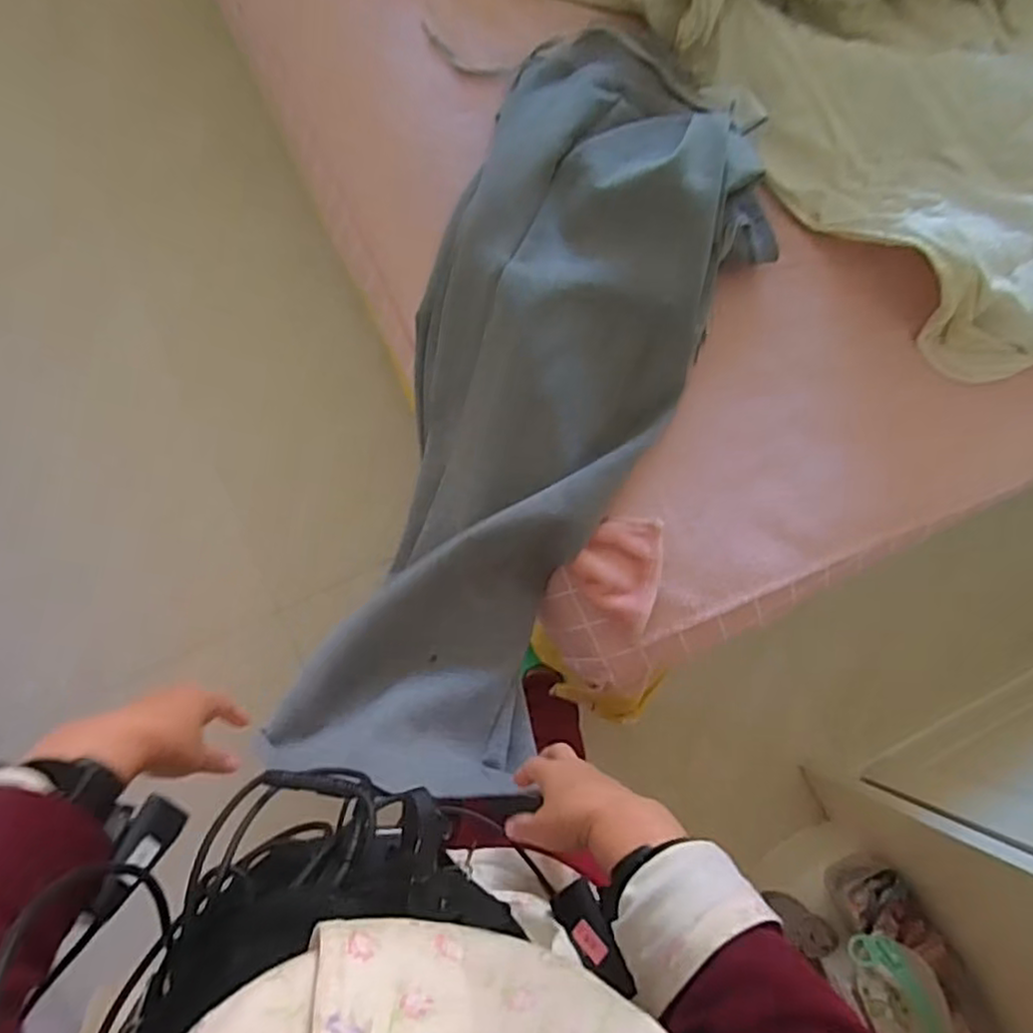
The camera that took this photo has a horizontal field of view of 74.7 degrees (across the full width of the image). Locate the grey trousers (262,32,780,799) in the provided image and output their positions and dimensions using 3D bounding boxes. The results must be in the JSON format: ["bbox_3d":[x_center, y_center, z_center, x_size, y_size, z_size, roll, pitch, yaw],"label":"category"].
[{"bbox_3d":[0.017,-0.103,0.709,0.288,0.135,0.768,21,92,-1],"label":"grey trousers"}]

